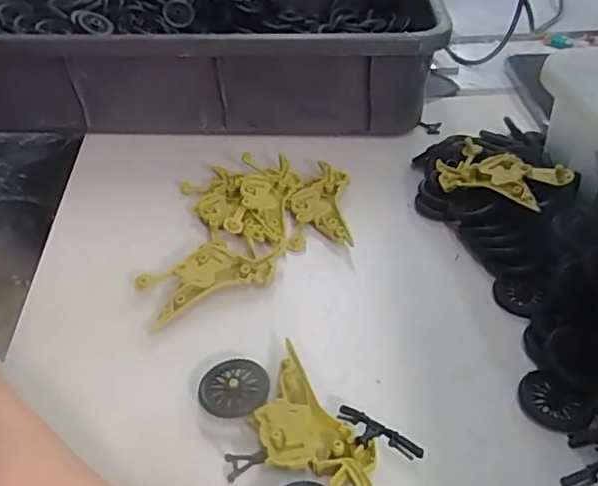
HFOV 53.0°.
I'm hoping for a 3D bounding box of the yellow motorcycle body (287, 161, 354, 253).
[{"bbox_3d":[0.016,-0.031,0.459,0.043,0.017,0.097,1,38,1],"label":"yellow motorcycle body"}]

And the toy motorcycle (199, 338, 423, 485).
[{"bbox_3d":[0.002,0.094,0.299,0.077,0.023,0.112,-18,41,-22],"label":"toy motorcycle"}]

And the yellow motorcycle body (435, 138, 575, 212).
[{"bbox_3d":[0.145,-0.051,0.440,0.048,0.023,0.102,-21,28,-29],"label":"yellow motorcycle body"}]

